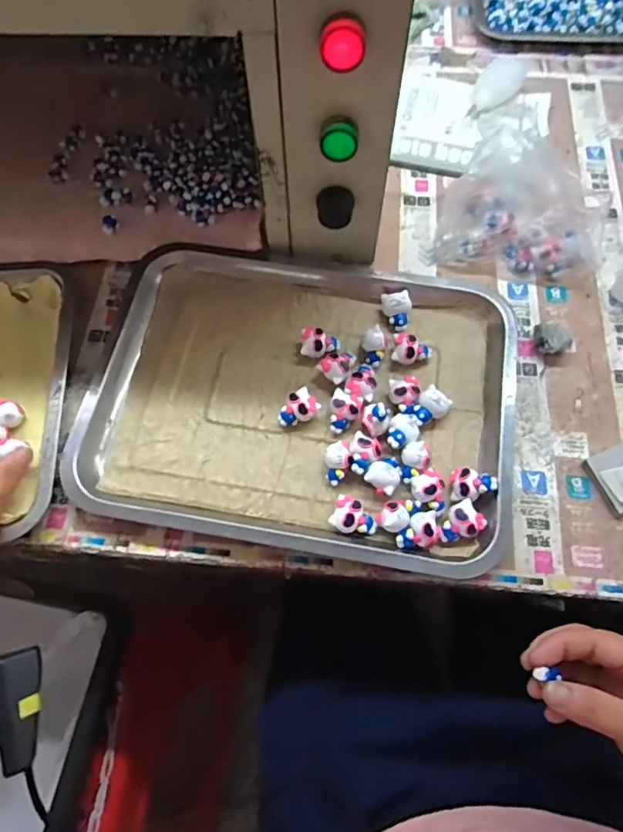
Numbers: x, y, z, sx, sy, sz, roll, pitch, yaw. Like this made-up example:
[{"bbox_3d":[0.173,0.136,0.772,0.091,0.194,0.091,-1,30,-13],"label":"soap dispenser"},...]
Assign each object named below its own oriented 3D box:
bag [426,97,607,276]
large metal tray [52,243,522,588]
[{"bbox_3d":[0.205,-0.208,0.497,0.152,0.101,0.105,13,71,5],"label":"bag"},{"bbox_3d":[-0.005,-0.025,0.457,0.350,0.026,0.275,8,71,4],"label":"large metal tray"}]

